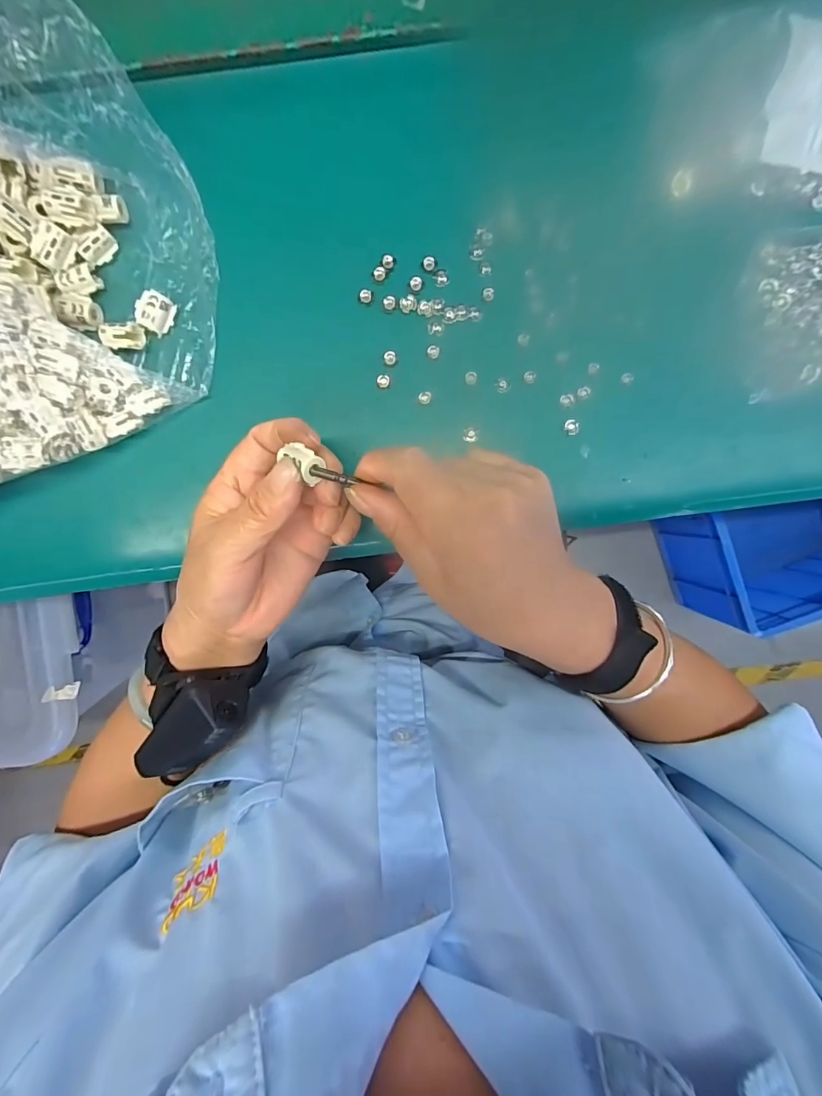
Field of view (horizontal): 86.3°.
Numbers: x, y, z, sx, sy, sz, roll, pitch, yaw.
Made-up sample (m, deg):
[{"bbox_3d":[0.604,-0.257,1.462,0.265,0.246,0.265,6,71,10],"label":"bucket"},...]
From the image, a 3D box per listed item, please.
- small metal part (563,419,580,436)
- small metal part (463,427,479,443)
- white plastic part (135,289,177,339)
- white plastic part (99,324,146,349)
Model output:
[{"bbox_3d":[0.103,-0.077,0.279,0.010,0.004,0.009,34,96,-3],"label":"small metal part"},{"bbox_3d":[0.039,-0.073,0.282,0.010,0.004,0.010,0,96,0],"label":"small metal part"},{"bbox_3d":[-0.156,-0.144,0.268,0.016,0.012,0.022,36,95,-4],"label":"white plastic part"},{"bbox_3d":[-0.175,-0.128,0.267,0.021,0.011,0.013,-2,96,1],"label":"white plastic part"}]

